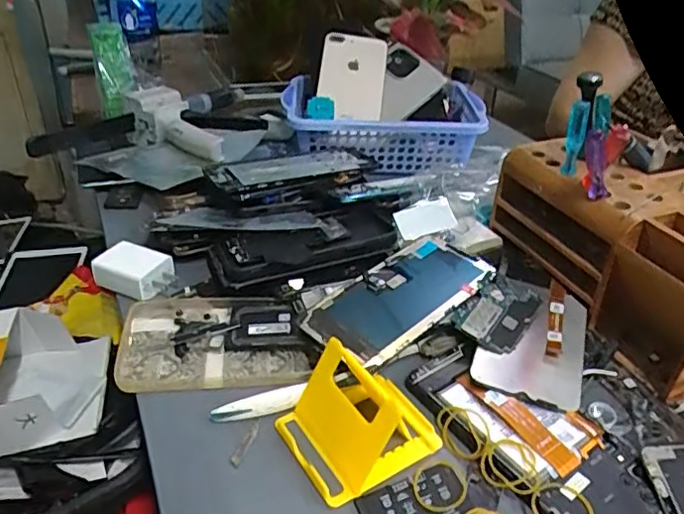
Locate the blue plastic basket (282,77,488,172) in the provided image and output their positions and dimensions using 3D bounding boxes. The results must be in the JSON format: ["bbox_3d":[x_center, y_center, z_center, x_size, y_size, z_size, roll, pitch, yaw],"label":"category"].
[{"bbox_3d":[0.047,-0.158,0.690,0.230,0.069,0.148,-2,34,-7],"label":"blue plastic basket"}]

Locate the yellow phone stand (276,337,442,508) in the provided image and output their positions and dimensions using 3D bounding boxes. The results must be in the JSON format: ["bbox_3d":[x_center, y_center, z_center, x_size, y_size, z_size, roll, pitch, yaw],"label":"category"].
[{"bbox_3d":[0.011,0.087,0.346,0.084,0.047,0.067,-18,39,-28],"label":"yellow phone stand"}]

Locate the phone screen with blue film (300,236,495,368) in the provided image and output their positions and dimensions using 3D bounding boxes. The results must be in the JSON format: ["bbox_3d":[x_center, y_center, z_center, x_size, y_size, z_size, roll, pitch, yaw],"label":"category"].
[{"bbox_3d":[0.045,0.027,0.432,0.147,0.009,0.069,-31,46,-32],"label":"phone screen with blue film"}]

